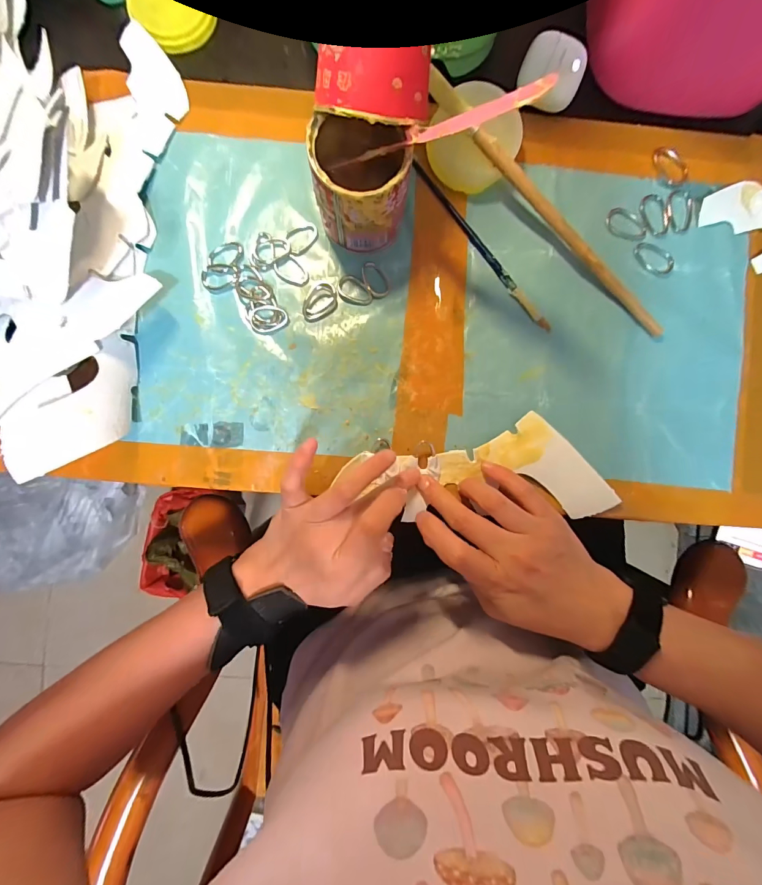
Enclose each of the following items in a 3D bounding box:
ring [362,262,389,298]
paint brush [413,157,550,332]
[{"bbox_3d":[-0.005,-0.128,0.293,0.016,0.004,0.030,-32,92,-1],"label":"ring"},{"bbox_3d":[0.080,-0.155,0.297,0.009,0.005,0.166,-39,92,-1],"label":"paint brush"}]

